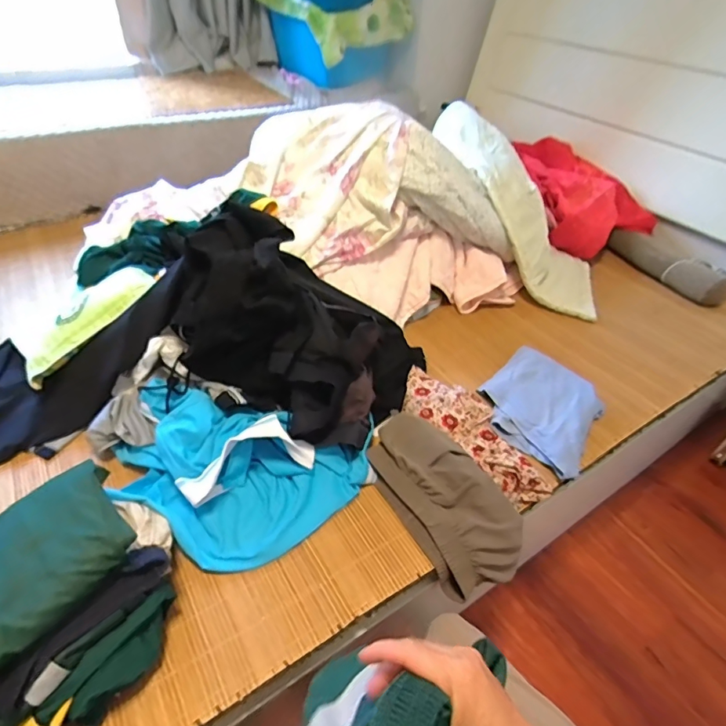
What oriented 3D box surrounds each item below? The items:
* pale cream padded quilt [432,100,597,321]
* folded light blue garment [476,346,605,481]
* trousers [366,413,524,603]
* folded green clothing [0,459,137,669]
[{"bbox_3d":[0.457,-0.471,1.369,0.315,0.174,0.788,-29,88,-31],"label":"pale cream padded quilt"},{"bbox_3d":[0.382,0.093,0.973,0.245,0.055,0.252,34,50,28],"label":"folded light blue garment"},{"bbox_3d":[0.139,0.231,0.787,0.160,0.132,0.294,-23,49,-26],"label":"trousers"},{"bbox_3d":[-0.395,0.241,0.522,0.153,0.033,0.245,30,49,25],"label":"folded green clothing"}]

